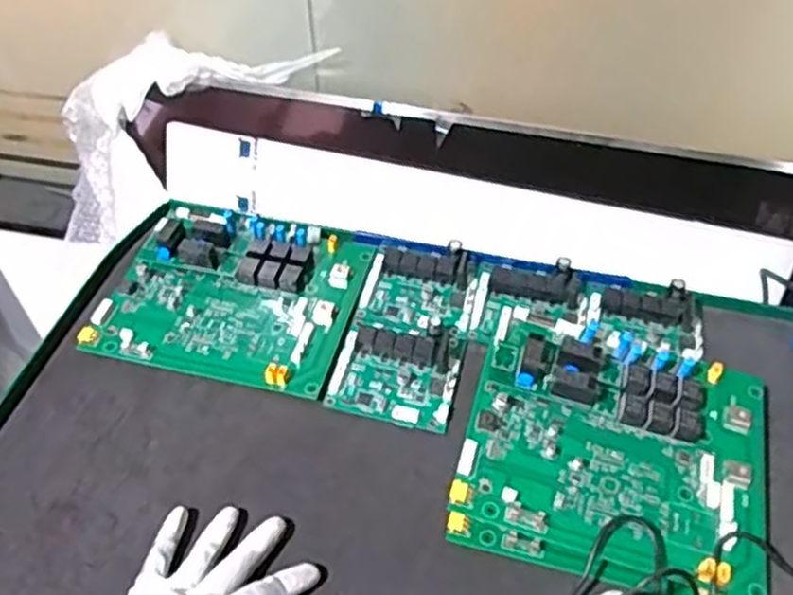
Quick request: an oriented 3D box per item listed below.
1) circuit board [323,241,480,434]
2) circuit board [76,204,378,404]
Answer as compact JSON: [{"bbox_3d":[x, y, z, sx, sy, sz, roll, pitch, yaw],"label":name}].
[{"bbox_3d":[0.010,0.025,0.622,0.095,0.031,0.167,9,46,11],"label":"circuit board"},{"bbox_3d":[-0.140,-0.007,0.649,0.210,0.037,0.178,10,47,10],"label":"circuit board"}]

